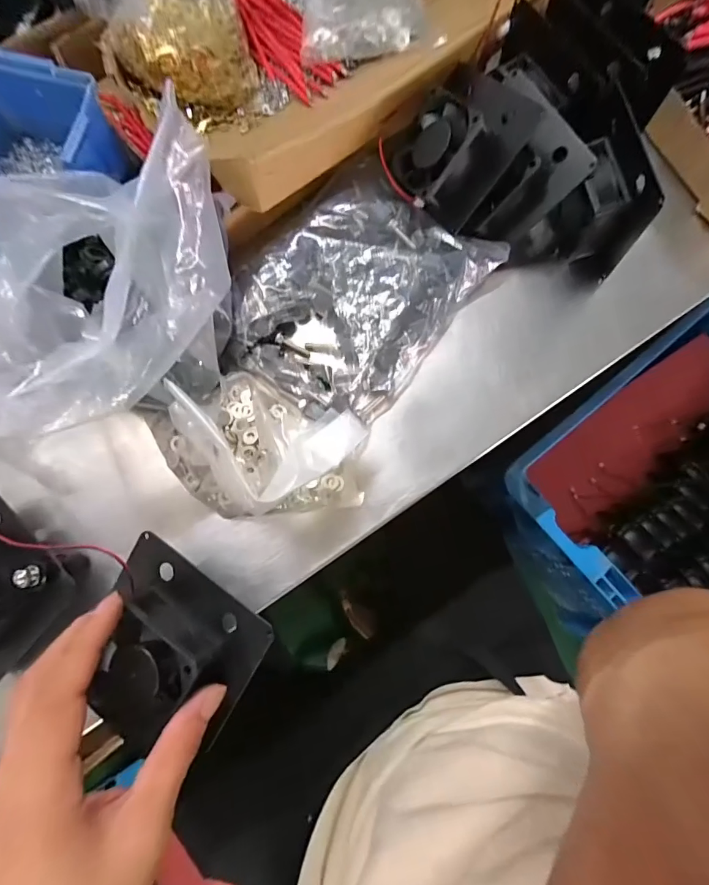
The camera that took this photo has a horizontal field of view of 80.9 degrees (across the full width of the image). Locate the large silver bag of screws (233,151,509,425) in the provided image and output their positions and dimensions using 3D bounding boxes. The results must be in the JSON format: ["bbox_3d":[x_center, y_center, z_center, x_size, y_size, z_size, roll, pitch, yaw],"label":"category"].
[{"bbox_3d":[-0.004,-0.116,0.318,0.152,0.039,0.192,37,79,7],"label":"large silver bag of screws"}]

